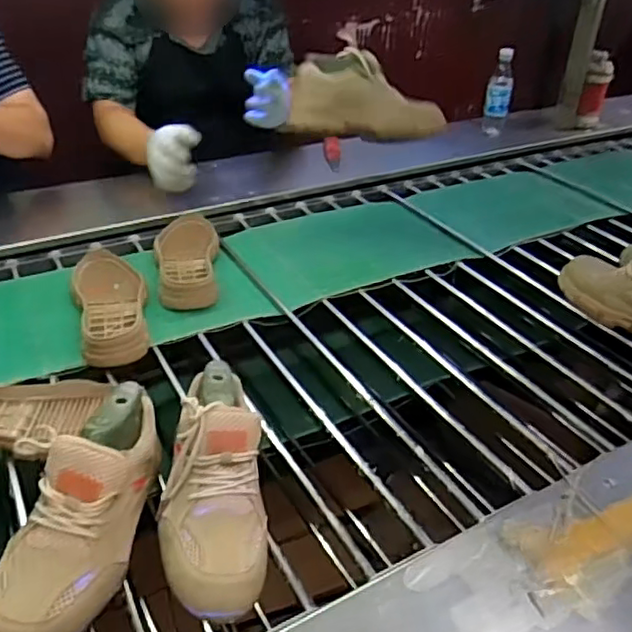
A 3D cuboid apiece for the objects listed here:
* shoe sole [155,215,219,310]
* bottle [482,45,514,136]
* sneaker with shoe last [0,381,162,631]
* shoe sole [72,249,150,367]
[{"bbox_3d":[-0.217,-0.099,1.069,0.100,0.036,0.256,-1,35,-8],"label":"shoe sole"},{"bbox_3d":[0.465,-0.559,1.619,0.068,0.213,0.068,12,35,11],"label":"bottle"},{"bbox_3d":[-0.219,0.171,0.582,0.103,0.089,0.262,6,35,2],"label":"sneaker with shoe last"},{"bbox_3d":[-0.304,-0.022,0.949,0.101,0.043,0.269,-10,37,-20],"label":"shoe sole"}]

